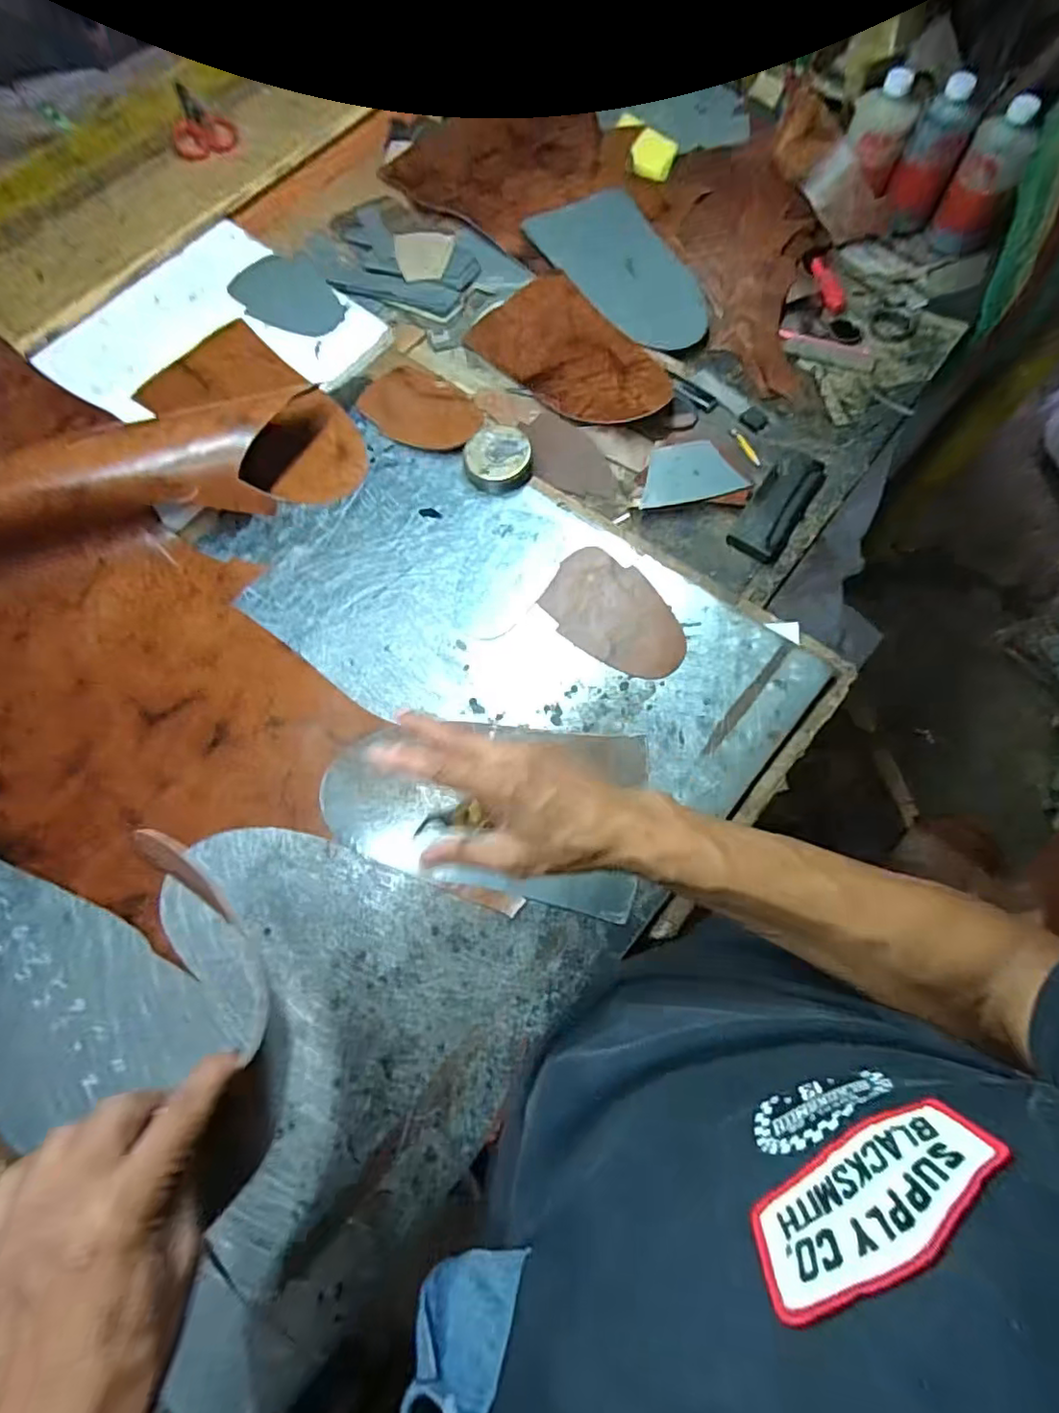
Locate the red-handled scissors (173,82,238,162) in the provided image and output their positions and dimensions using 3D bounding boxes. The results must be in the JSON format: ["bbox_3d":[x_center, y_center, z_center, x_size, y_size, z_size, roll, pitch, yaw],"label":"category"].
[{"bbox_3d":[-0.470,-0.830,0.858,0.084,0.014,0.184,-22,73,-7],"label":"red-handled scissors"}]

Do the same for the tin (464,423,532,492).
[{"bbox_3d":[-0.036,-0.283,0.685,0.075,0.030,0.074,0,71,0],"label":"tin"}]

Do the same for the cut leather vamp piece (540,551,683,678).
[{"bbox_3d":[0.090,-0.095,0.617,0.157,0.004,0.102,35,79,17],"label":"cut leather vamp piece"}]

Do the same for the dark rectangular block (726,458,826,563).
[{"bbox_3d":[0.280,-0.224,0.678,0.057,0.017,0.152,32,74,10],"label":"dark rectangular block"}]

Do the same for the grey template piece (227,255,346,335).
[{"bbox_3d":[-0.315,-0.532,0.782,0.110,0.009,0.180,-33,68,-16],"label":"grey template piece"}]

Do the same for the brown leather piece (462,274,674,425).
[{"bbox_3d":[0.057,-0.447,0.771,0.153,0.033,0.276,-38,75,-12],"label":"brown leather piece"}]

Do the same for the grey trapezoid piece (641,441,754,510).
[{"bbox_3d":[0.183,-0.266,0.684,0.114,0.005,0.064,-11,92,0],"label":"grey trapezoid piece"}]

